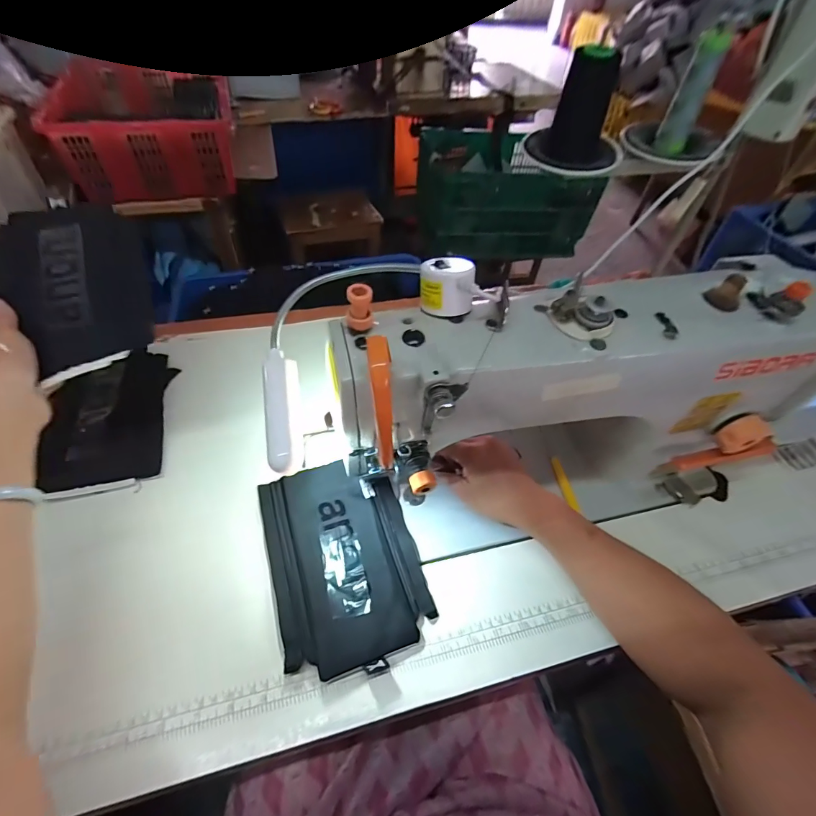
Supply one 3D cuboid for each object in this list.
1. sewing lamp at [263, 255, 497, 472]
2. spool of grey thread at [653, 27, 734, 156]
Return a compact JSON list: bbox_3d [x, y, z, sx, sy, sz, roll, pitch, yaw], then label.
[{"bbox_3d":[-0.045,-0.062,0.302,0.184,0.078,0.132,-28,58,-24],"label":"sewing lamp"},{"bbox_3d":[0.335,-0.370,0.482,0.034,0.115,0.031,27,54,17],"label":"spool of grey thread"}]

